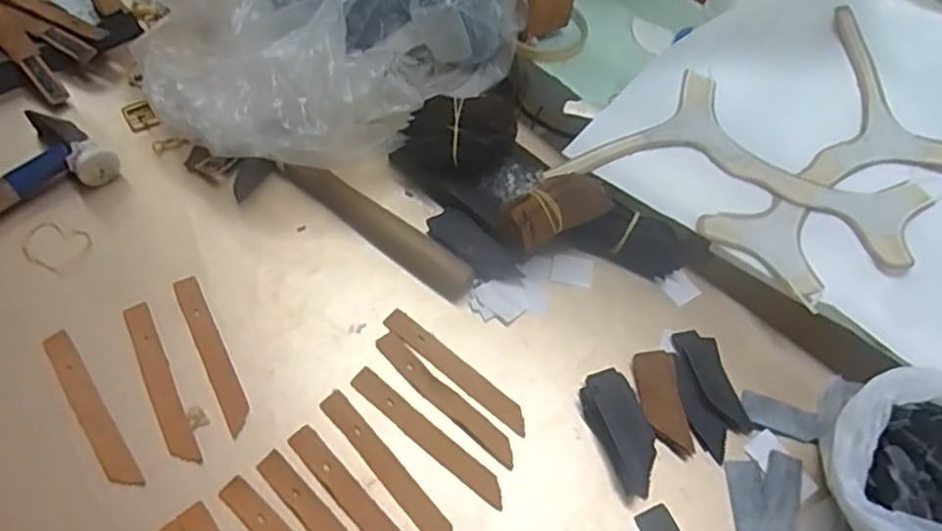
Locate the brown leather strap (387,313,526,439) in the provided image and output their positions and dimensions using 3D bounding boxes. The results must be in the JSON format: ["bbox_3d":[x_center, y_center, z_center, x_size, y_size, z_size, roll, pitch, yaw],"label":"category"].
[{"bbox_3d":[-0.011,0.072,0.466,0.123,0.004,0.018,35,62,17],"label":"brown leather strap"}]

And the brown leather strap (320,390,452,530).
[{"bbox_3d":[-0.052,0.131,0.424,0.016,0.005,0.126,-37,67,-24],"label":"brown leather strap"}]

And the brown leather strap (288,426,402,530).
[{"bbox_3d":[-0.068,0.148,0.411,0.124,0.004,0.016,41,64,20],"label":"brown leather strap"}]

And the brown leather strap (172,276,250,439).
[{"bbox_3d":[-0.178,0.059,0.459,0.017,0.005,0.123,-24,62,-18],"label":"brown leather strap"}]

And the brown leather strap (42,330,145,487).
[{"bbox_3d":[-0.247,0.094,0.431,0.017,0.006,0.124,-32,65,-22],"label":"brown leather strap"}]

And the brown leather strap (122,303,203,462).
[{"bbox_3d":[-0.208,0.076,0.443,0.017,0.004,0.121,-24,62,-18],"label":"brown leather strap"}]

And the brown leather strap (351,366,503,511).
[{"bbox_3d":[-0.029,0.112,0.436,0.124,0.004,0.019,37,62,18],"label":"brown leather strap"}]

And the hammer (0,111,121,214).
[{"bbox_3d":[-0.366,-0.063,0.503,0.167,0.034,0.082,-34,66,-22],"label":"hammer"}]

